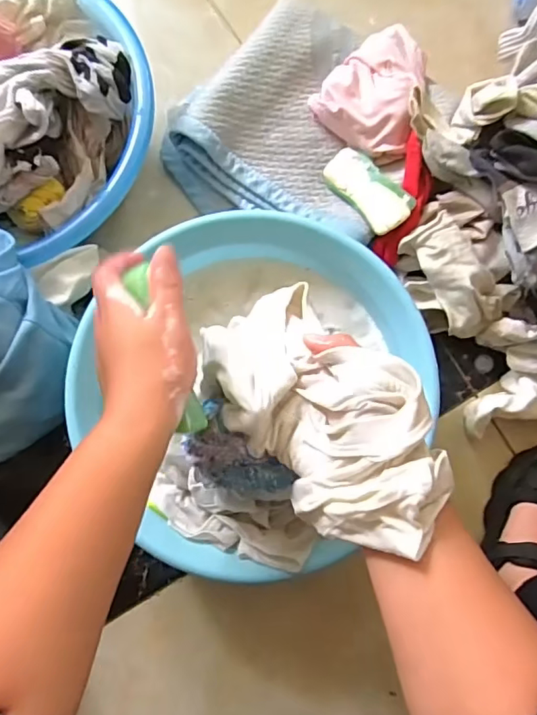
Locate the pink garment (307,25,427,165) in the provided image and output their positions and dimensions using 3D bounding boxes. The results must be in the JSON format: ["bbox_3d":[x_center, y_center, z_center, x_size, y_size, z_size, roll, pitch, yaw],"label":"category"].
[{"bbox_3d":[0.141,-0.314,0.616,0.124,0.058,0.149,45,83,6],"label":"pink garment"}]

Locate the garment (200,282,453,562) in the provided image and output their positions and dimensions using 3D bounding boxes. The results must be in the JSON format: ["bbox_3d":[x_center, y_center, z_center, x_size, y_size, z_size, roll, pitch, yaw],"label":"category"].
[{"bbox_3d":[0.027,0.032,0.337,0.095,0.085,0.204,-25,55,-23],"label":"garment"}]

